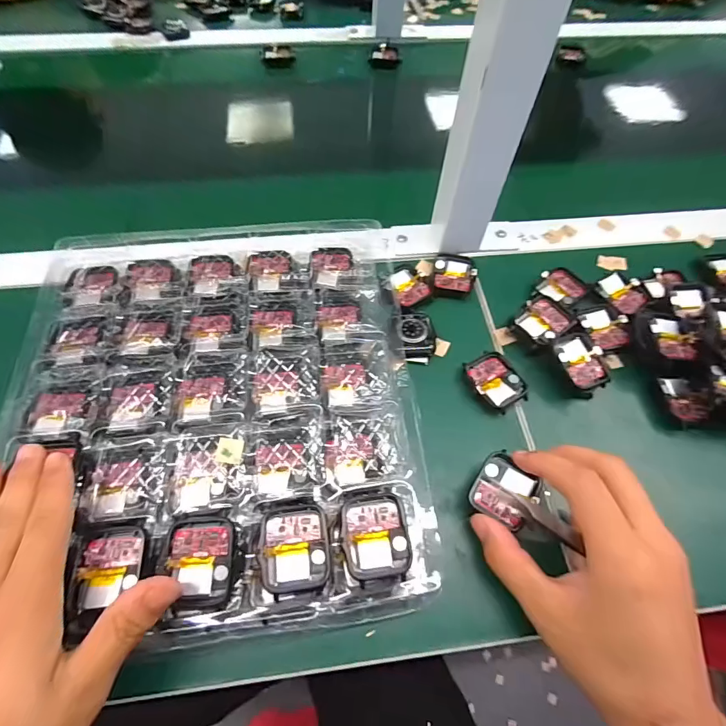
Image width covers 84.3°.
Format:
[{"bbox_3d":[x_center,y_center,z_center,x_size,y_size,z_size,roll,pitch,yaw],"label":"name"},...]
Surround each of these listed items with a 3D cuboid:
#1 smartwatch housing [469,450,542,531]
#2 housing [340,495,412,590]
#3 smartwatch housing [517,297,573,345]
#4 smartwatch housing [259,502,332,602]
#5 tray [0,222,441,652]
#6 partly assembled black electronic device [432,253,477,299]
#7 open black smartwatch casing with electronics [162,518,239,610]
[{"bbox_3d":[0.092,0.080,0.257,0.036,0.009,0.040,29,61,14],"label":"smartwatch housing"},{"bbox_3d":[0.007,0.099,0.230,0.037,0.010,0.044,-8,61,-6],"label":"housing"},{"bbox_3d":[0.148,-0.034,0.328,0.038,0.011,0.035,-33,66,-19],"label":"smartwatch housing"},{"bbox_3d":[-0.038,0.104,0.226,0.036,0.011,0.045,-7,60,-6],"label":"smartwatch housing"},{"bbox_3d":[-0.102,0.016,0.277,0.262,0.022,0.287,-6,59,-7],"label":"tray"},{"bbox_3d":[0.082,-0.079,0.358,0.036,0.007,0.044,6,60,2],"label":"partly assembled black electronic device"},{"bbox_3d":[-0.089,0.110,0.223,0.036,0.014,0.045,-3,59,-5],"label":"open black smartwatch casing with electronics"}]

